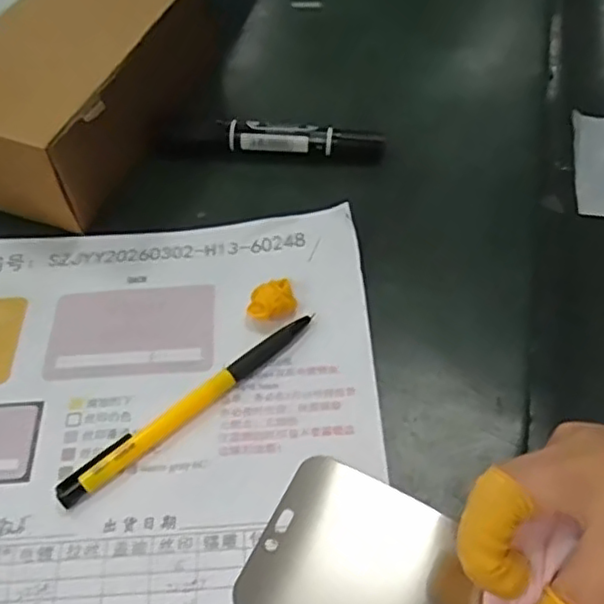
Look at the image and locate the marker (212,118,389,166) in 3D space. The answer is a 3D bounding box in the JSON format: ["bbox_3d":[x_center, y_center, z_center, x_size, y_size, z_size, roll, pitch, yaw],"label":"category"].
[{"bbox_3d":[0.001,-0.100,0.398,0.098,0.015,0.018,3,55,5],"label":"marker"}]

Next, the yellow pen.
[{"bbox_3d":[-0.050,0.047,0.305,0.140,0.008,0.012,-35,60,-20],"label":"yellow pen"}]

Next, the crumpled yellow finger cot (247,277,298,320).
[{"bbox_3d":[-0.016,0.001,0.333,0.024,0.014,0.019,-13,55,-7],"label":"crumpled yellow finger cot"}]

